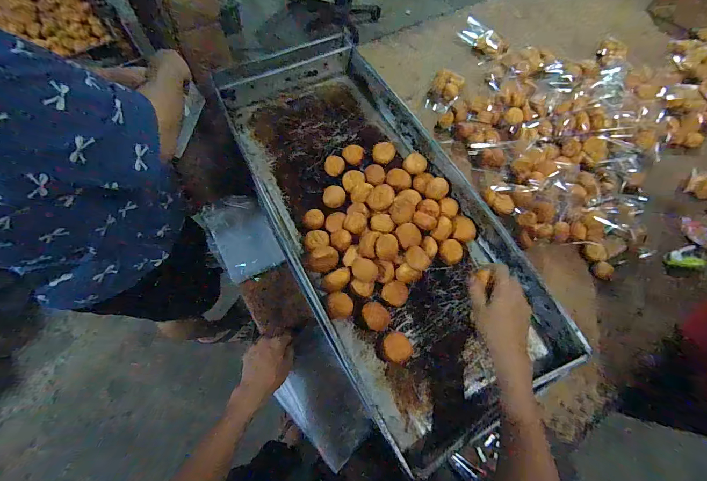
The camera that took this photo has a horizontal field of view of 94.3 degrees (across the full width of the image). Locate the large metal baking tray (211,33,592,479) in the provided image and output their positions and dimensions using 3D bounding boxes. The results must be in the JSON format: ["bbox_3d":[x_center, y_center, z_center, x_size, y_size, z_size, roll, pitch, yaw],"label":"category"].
[{"bbox_3d":[0.027,-0.075,0.687,0.389,0.088,0.911,-26,67,-12],"label":"large metal baking tray"}]

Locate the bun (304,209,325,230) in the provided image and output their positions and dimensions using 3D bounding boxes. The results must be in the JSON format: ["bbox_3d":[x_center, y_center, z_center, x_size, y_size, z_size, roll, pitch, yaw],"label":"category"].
[{"bbox_3d":[-0.080,-0.041,0.670,0.040,0.023,0.041,0,64,0],"label":"bun"}]

